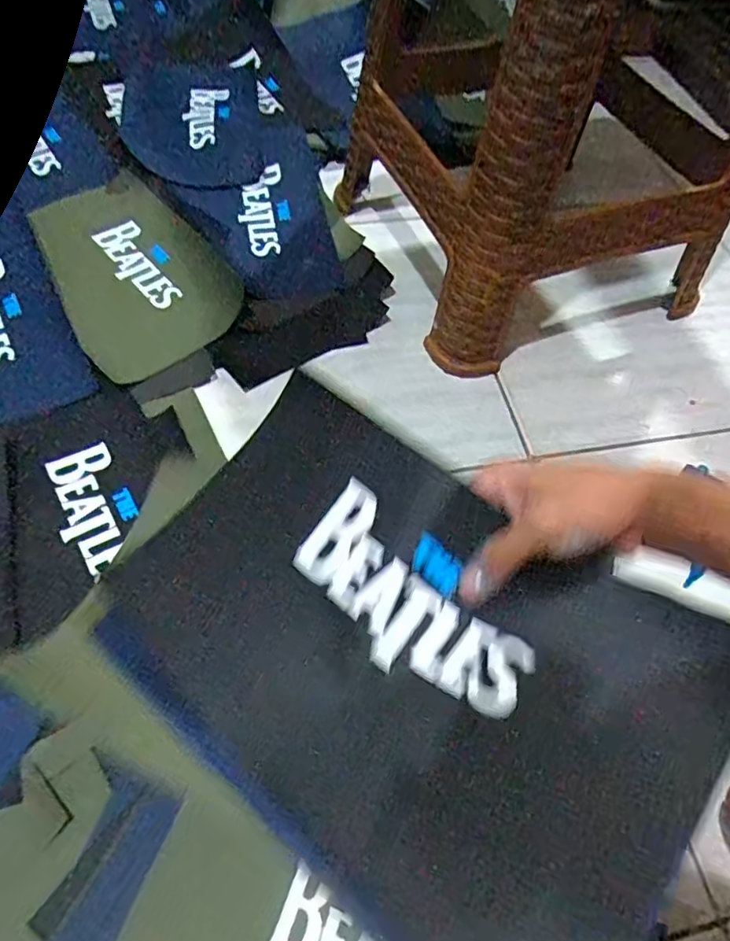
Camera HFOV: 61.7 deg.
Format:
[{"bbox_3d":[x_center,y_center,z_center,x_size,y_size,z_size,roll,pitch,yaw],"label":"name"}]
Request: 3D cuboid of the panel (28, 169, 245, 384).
[{"bbox_3d":[-0.274,-0.242,0.731,0.184,0.028,0.322,-26,64,-19],"label":"panel"}]

